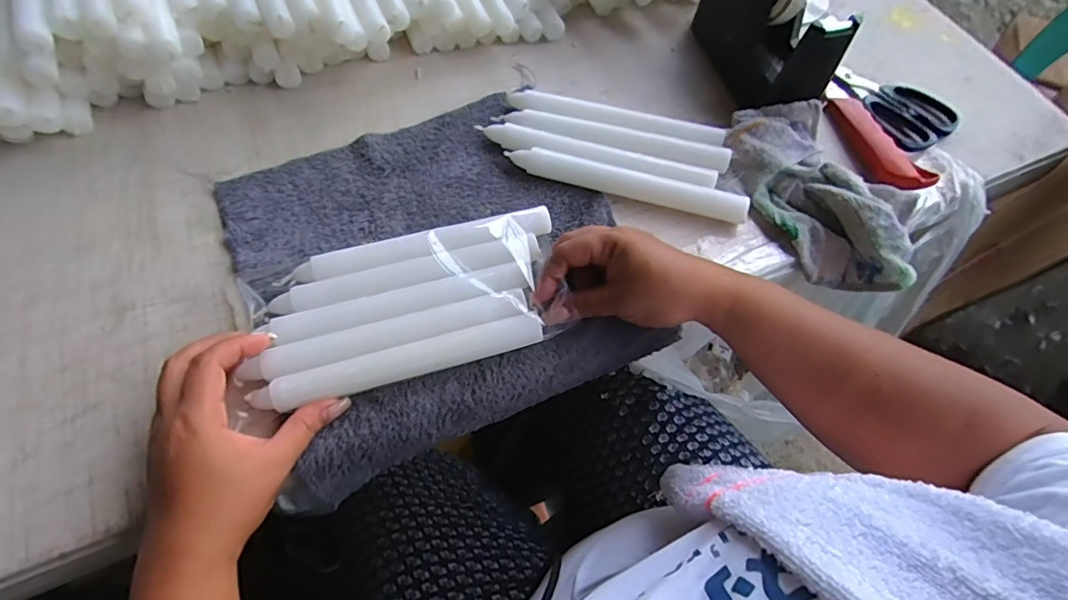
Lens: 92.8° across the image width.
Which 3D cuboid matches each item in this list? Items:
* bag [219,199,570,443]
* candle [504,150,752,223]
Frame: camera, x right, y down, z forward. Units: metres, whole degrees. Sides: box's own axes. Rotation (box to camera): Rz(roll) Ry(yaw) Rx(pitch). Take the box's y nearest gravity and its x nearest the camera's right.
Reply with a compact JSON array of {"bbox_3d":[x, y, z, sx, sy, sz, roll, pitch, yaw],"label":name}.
[{"bbox_3d":[-0.093,0.004,0.365,0.224,0.022,0.114,-12,64,-9],"label":"bag"},{"bbox_3d":[0.080,-0.099,0.430,0.197,0.020,0.021,14,63,5],"label":"candle"}]

